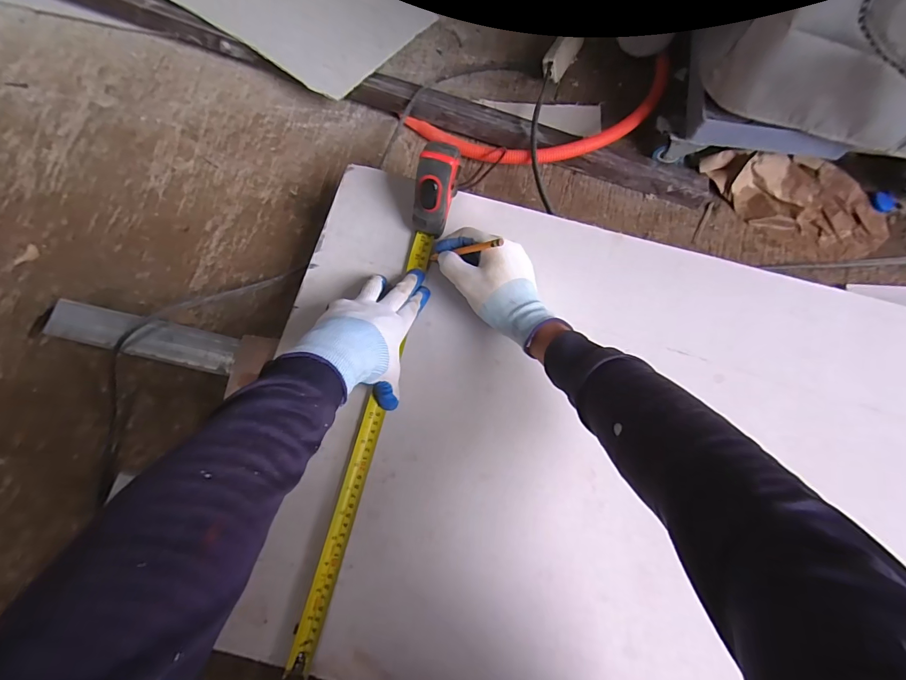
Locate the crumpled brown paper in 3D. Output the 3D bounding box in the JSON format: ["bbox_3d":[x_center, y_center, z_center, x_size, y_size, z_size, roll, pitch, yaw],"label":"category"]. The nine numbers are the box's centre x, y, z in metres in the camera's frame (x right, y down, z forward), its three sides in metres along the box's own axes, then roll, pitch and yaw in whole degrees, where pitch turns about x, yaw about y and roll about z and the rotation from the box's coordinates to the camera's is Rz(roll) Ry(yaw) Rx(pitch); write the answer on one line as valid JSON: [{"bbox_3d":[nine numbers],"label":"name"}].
[{"bbox_3d":[0.517,-0.218,0.611,0.286,0.051,0.134,26,80,10],"label":"crumpled brown paper"}]

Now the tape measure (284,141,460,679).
[{"bbox_3d":[-0.081,0.052,0.465,0.041,0.066,0.569,14,82,5],"label":"tape measure"}]

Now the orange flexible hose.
[{"bbox_3d":[0.156,-0.339,0.637,0.427,0.025,0.143,-17,68,-2],"label":"orange flexible hose"}]

